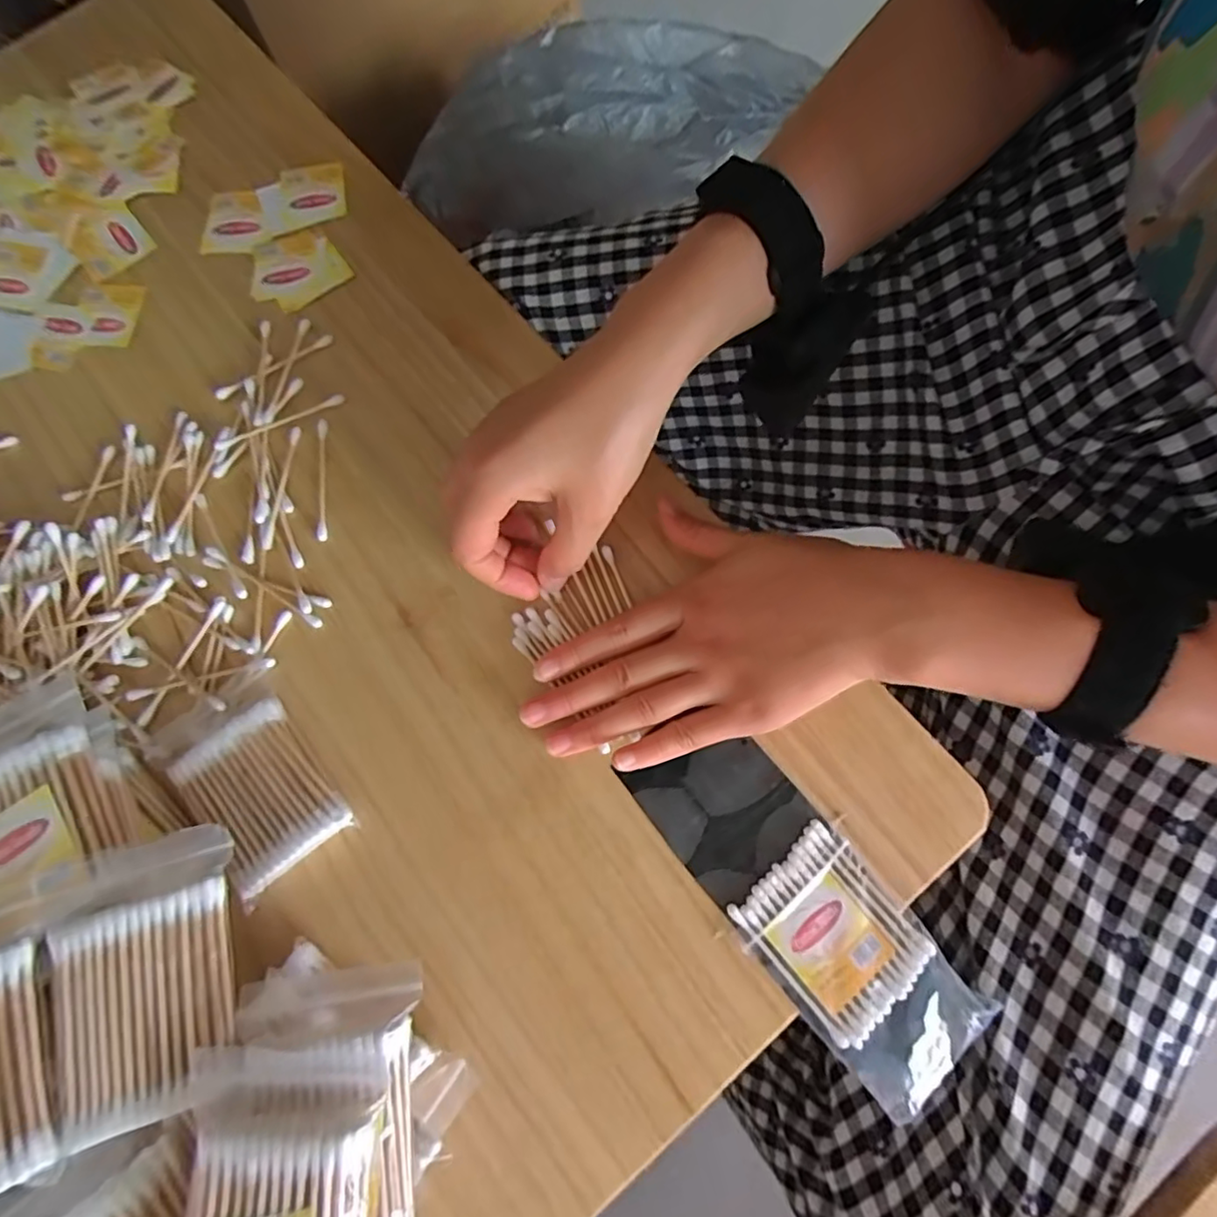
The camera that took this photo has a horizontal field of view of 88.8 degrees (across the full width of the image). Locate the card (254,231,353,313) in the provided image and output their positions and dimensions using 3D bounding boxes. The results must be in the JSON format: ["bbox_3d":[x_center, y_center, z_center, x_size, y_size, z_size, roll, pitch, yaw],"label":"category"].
[{"bbox_3d":[-0.196,-0.211,0.386,0.056,0.007,0.058,-34,76,-8],"label":"card"}]

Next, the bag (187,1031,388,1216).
[{"bbox_3d":[-0.106,0.188,0.193,0.063,0.018,0.087,-1,76,3],"label":"bag"}]

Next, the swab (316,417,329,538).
[{"bbox_3d":[-0.157,-0.071,0.338,0.008,0.004,0.072,-7,74,0],"label":"swab"}]

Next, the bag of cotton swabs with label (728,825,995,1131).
[{"bbox_3d":[0.107,0.153,0.266,0.061,0.009,0.102,-41,77,-9],"label":"bag of cotton swabs with label"}]

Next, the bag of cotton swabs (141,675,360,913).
[{"bbox_3d":[-0.169,0.078,0.289,0.059,0.013,0.095,-39,76,-9],"label":"bag of cotton swabs"}]

